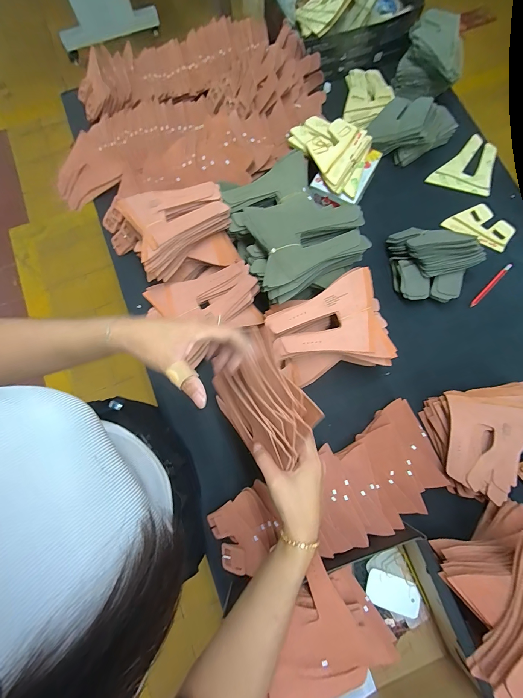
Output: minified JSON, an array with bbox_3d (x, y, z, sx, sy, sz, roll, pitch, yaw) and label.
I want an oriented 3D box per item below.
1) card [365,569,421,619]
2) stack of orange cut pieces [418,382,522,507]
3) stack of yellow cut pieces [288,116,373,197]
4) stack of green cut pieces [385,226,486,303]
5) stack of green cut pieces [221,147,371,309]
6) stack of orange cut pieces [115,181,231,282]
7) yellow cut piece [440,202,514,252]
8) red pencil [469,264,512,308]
[{"bbox_3d":[0.235,0.436,0.527,0.103,0.008,0.054,21,70,1],"label":"card"},{"bbox_3d":[0.425,0.175,0.559,0.186,0.070,0.203,-7,78,-1],"label":"stack of orange cut pieces"},{"bbox_3d":[0.172,-0.449,0.667,0.141,0.025,0.206,-34,79,-6],"label":"stack of yellow cut pieces"},{"bbox_3d":[0.369,-0.195,0.636,0.152,0.093,0.181,-5,78,0],"label":"stack of green cut pieces"},{"bbox_3d":[0.053,-0.250,0.594,0.218,0.119,0.297,-24,78,-4],"label":"stack of green cut pieces"},{"bbox_3d":[-0.166,-0.247,0.598,0.195,0.082,0.161,-26,78,-5],"label":"stack of orange cut pieces"},{"bbox_3d":[0.524,-0.300,0.707,0.145,0.009,0.099,33,80,8],"label":"yellow cut piece"},{"bbox_3d":[0.521,-0.145,0.671,0.147,0.004,0.013,-43,80,-8],"label":"red pencil"}]

